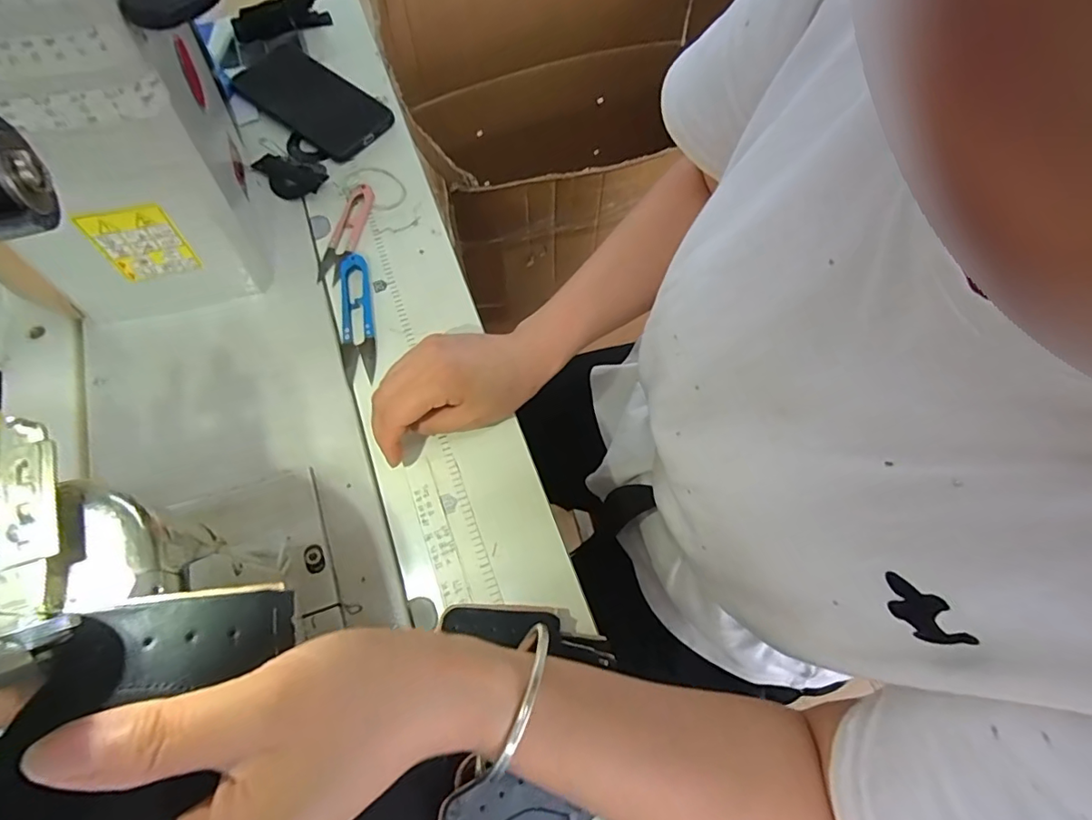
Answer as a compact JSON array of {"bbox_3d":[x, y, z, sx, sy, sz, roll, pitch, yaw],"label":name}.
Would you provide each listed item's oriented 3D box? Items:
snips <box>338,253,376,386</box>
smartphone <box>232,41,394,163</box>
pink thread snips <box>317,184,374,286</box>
[{"bbox_3d":[-0.156,-0.077,0.421,0.027,0.012,0.114,-10,68,-5],"label":"snips"},{"bbox_3d":[-0.230,-0.309,0.513,0.167,0.016,0.080,39,72,14],"label":"smartphone"},{"bbox_3d":[-0.174,-0.157,0.453,0.023,0.006,0.102,10,68,4],"label":"pink thread snips"}]

